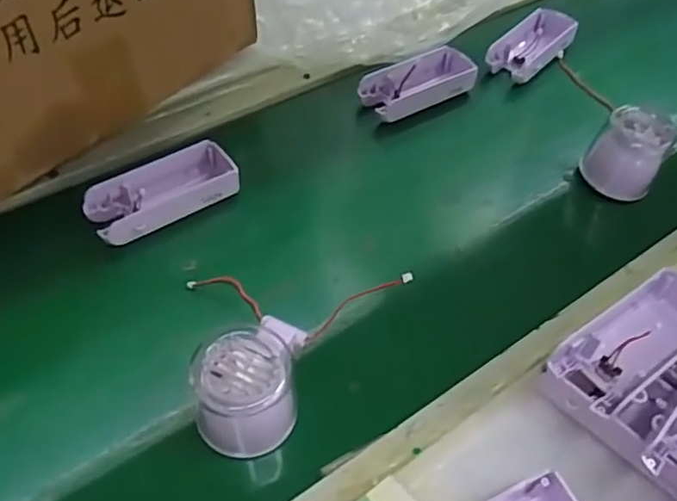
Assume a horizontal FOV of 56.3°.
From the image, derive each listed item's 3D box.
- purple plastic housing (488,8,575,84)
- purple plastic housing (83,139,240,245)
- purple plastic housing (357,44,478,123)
[{"bbox_3d":[0.194,-0.206,0.624,0.055,0.020,0.103,34,55,23],"label":"purple plastic housing"},{"bbox_3d":[-0.129,-0.044,0.473,0.109,0.022,0.050,-29,57,-26],"label":"purple plastic housing"},{"bbox_3d":[0.072,-0.156,0.577,0.105,0.030,0.061,-29,57,-26],"label":"purple plastic housing"}]

